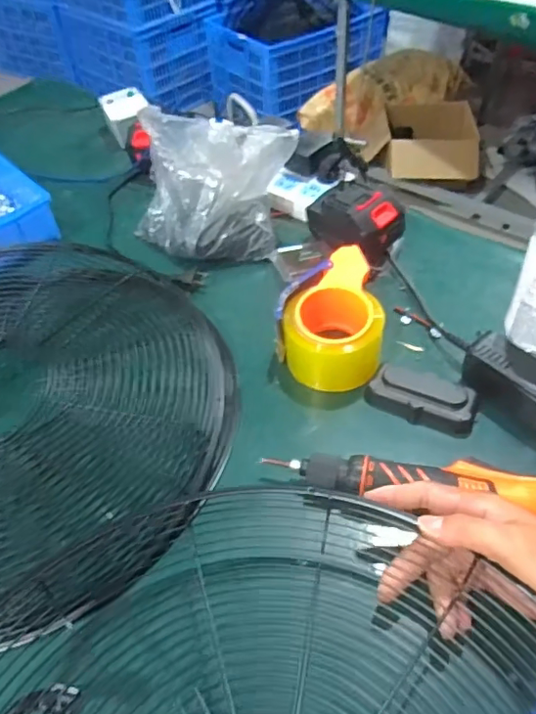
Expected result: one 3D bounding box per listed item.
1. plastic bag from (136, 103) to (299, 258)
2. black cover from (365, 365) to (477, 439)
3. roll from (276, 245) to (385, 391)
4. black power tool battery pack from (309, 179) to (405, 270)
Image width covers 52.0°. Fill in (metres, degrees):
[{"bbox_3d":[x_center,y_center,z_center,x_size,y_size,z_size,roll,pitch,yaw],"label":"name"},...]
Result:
[{"bbox_3d":[-0.075,-0.214,0.709,0.210,0.139,0.115,4,49,8],"label":"plastic bag"},{"bbox_3d":[0.154,0.042,0.550,0.105,0.028,0.043,22,54,22],"label":"black cover"},{"bbox_3d":[0.074,-0.046,0.603,0.109,0.073,0.147,9,50,13],"label":"roll"},{"bbox_3d":[0.117,-0.176,0.698,0.084,0.073,0.116,-27,52,-18],"label":"black power tool battery pack"}]

